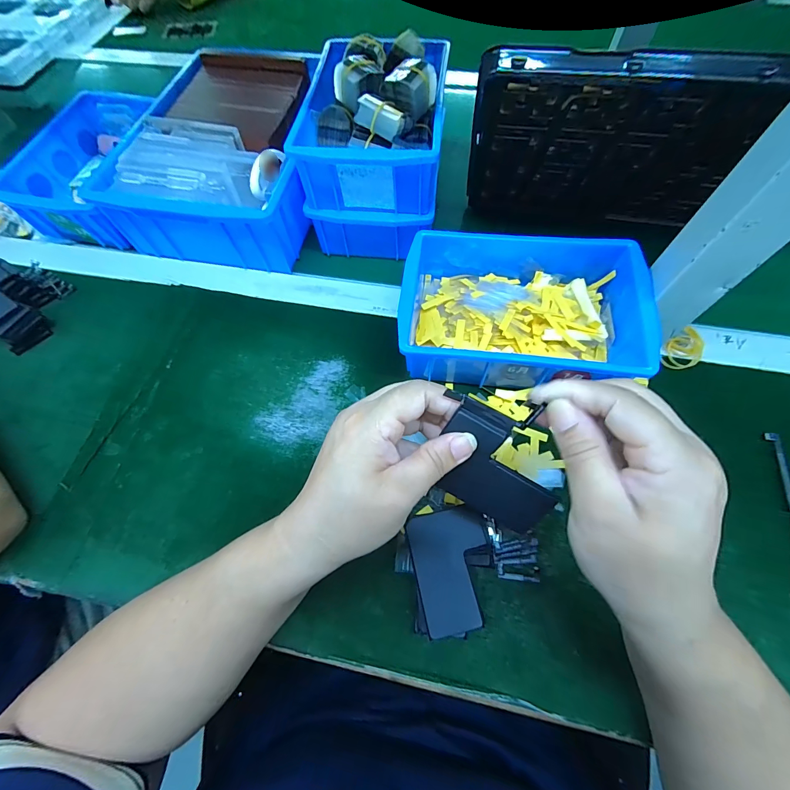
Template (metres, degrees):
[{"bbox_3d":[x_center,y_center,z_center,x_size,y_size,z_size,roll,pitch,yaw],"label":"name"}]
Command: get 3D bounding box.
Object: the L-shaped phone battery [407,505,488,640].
[{"bbox_3d":[0.041,0.120,0.248,0.055,0.004,0.075,-11,64,-3],"label":"L-shaped phone battery"}]

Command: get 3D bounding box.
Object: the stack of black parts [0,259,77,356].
[{"bbox_3d":[-0.390,-0.098,0.371,0.084,0.041,0.082,31,69,16],"label":"stack of black parts"}]

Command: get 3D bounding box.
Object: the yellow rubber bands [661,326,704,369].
[{"bbox_3d":[0.274,-0.043,0.336,0.044,0.009,0.029,-32,67,-12],"label":"yellow rubber bands"}]

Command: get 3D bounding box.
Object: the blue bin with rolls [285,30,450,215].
[{"bbox_3d":[-0.018,-0.273,0.351,0.131,0.071,0.180,6,65,5],"label":"blue bin with rolls"}]

